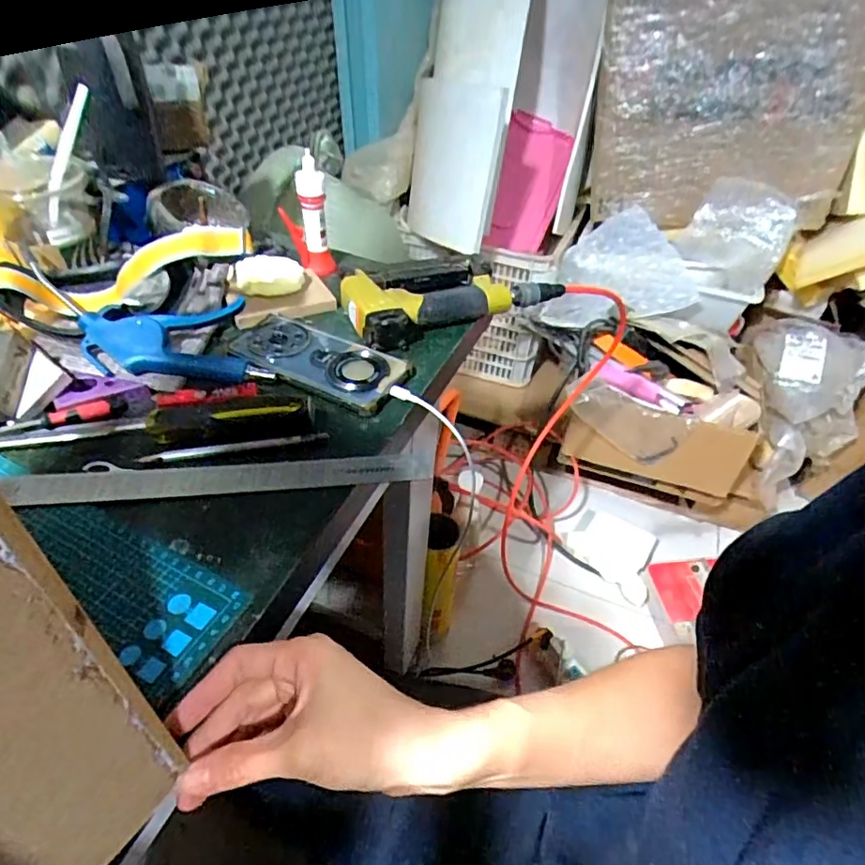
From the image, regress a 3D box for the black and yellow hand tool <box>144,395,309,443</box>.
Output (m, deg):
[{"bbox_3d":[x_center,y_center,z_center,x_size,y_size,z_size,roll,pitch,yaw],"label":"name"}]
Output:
[{"bbox_3d":[-0.164,-0.012,0.446,0.121,0.019,0.035,-7,45,-11],"label":"black and yellow hand tool"}]

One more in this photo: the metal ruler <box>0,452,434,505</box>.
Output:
[{"bbox_3d":[-0.153,0.034,0.418,0.307,0.008,0.028,-3,44,-9],"label":"metal ruler"}]

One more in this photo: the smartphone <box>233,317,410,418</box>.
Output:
[{"bbox_3d":[-0.106,-0.071,0.516,0.165,0.009,0.081,21,47,18],"label":"smartphone"}]

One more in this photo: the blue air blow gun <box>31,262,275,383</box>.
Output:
[{"bbox_3d":[-0.249,-0.090,0.497,0.212,0.038,0.078,2,44,-1],"label":"blue air blow gun"}]

